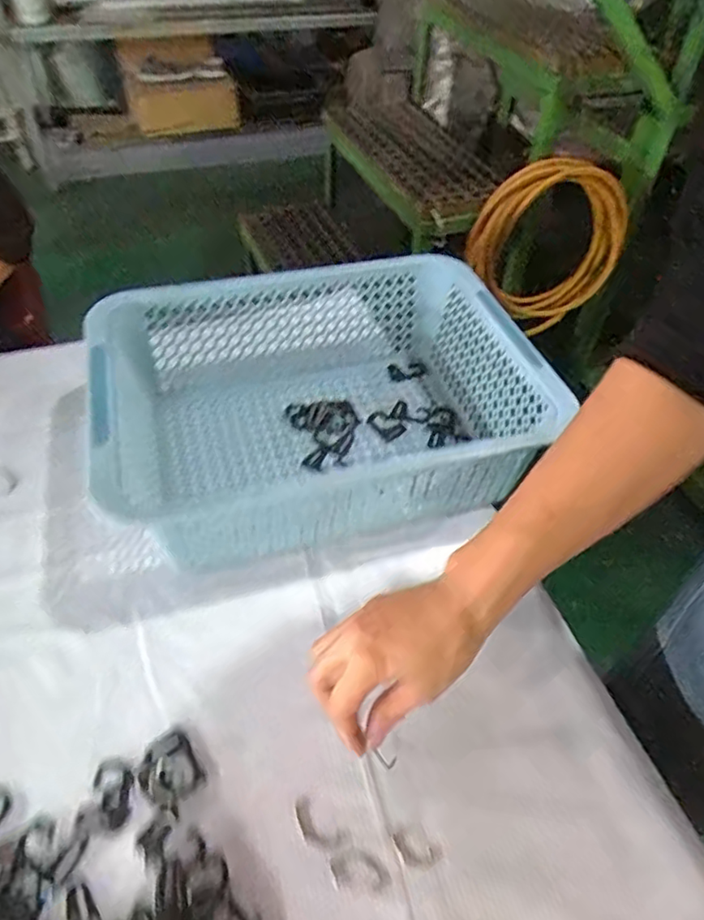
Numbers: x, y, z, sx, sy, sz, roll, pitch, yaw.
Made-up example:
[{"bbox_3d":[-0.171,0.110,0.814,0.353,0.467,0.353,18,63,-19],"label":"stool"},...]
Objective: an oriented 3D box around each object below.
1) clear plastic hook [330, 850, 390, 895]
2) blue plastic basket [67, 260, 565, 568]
[{"bbox_3d":[0.005,0.255,0.379,0.036,0.004,0.020,5,47,2],"label":"clear plastic hook"},{"bbox_3d":[-0.037,-0.060,0.590,0.373,0.121,0.263,-13,49,-14],"label":"blue plastic basket"}]

